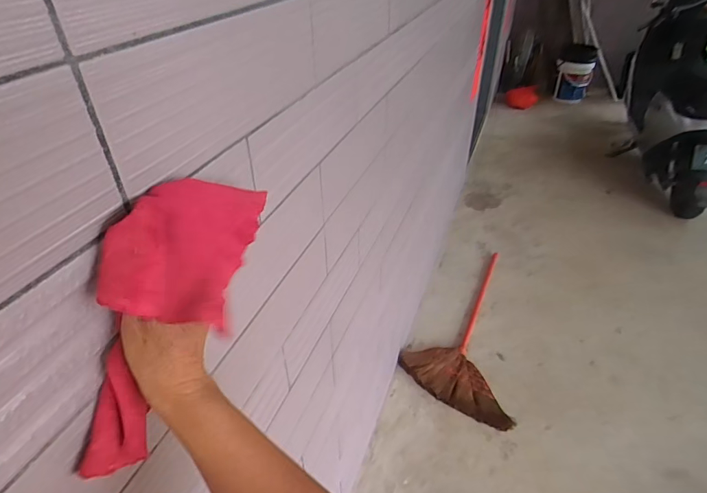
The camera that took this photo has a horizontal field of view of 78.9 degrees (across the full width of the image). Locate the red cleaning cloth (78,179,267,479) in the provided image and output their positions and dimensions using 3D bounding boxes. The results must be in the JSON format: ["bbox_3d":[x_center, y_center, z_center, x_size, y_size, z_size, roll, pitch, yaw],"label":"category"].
[{"bbox_3d":[-0.123,0.054,0.297,0.074,0.094,0.215,18,84,21],"label":"red cleaning cloth"}]

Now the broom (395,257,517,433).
[{"bbox_3d":[0.554,0.332,1.843,0.441,0.075,0.893,21,43,23],"label":"broom"}]

